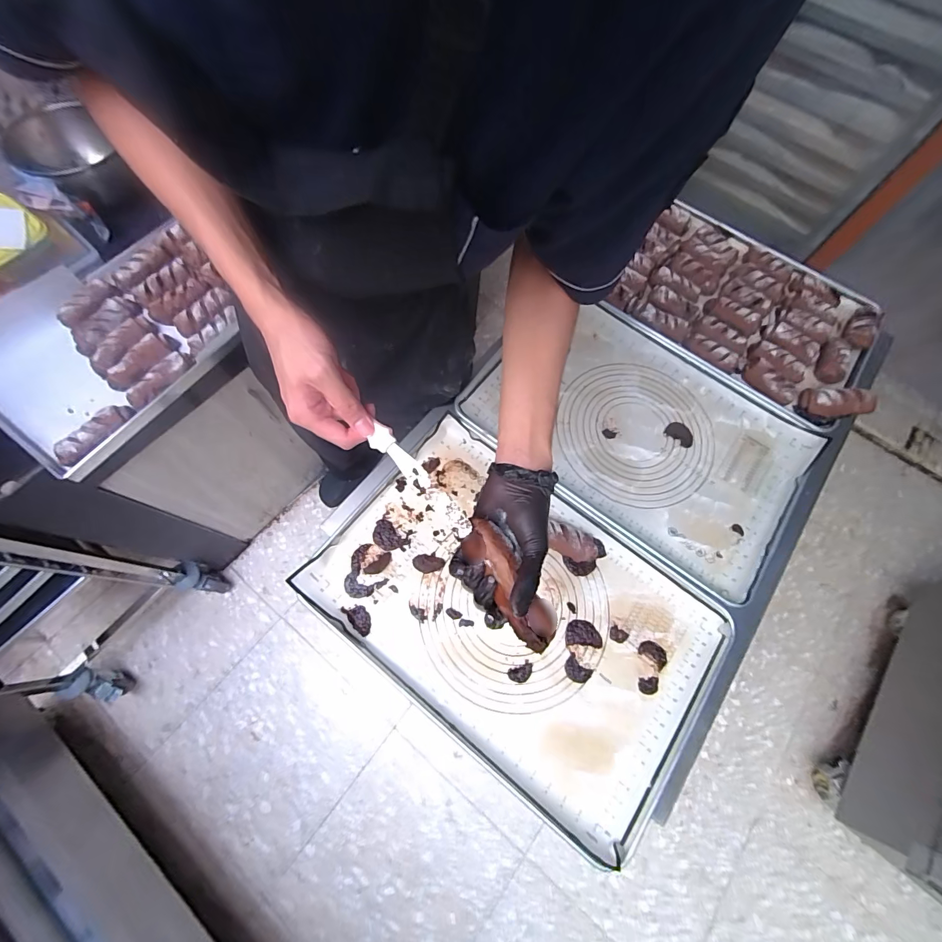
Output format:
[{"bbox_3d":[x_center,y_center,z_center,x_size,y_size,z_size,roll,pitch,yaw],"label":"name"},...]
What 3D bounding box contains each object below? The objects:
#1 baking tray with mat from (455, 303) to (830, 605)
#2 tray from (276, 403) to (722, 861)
[{"bbox_3d":[0.339,-0.070,0.755,0.541,0.032,0.382,37,72,11],"label":"baking tray with mat"},{"bbox_3d":[0.063,0.208,0.627,0.589,0.033,0.398,35,72,10],"label":"tray"}]

